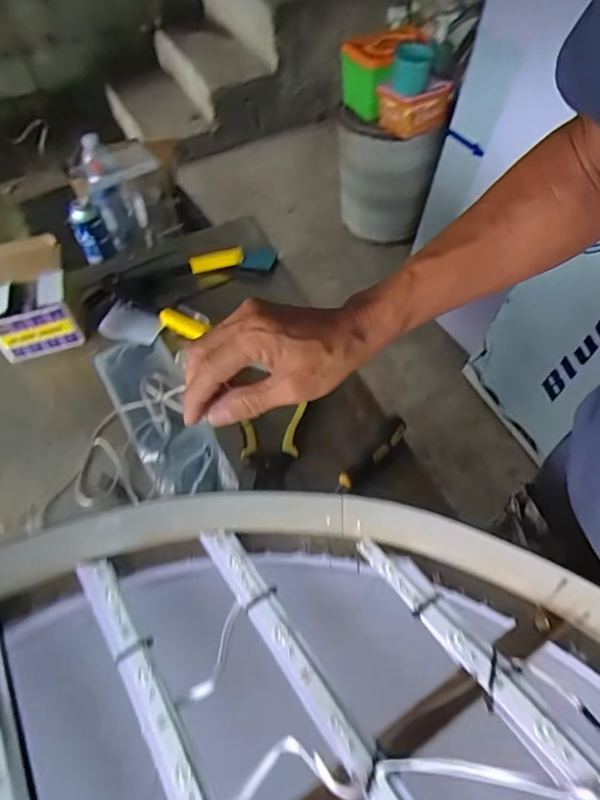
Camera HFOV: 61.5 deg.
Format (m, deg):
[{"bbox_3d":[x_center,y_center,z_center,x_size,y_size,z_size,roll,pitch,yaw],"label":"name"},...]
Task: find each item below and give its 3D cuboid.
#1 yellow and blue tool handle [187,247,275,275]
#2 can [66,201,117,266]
[{"bbox_3d":[-0.113,-0.236,0.845,0.140,0.029,0.025,-5,53,0],"label":"yellow and blue tool handle"},{"bbox_3d":[-0.436,-0.347,1.061,0.066,0.138,0.060,-23,55,-13],"label":"can"}]

